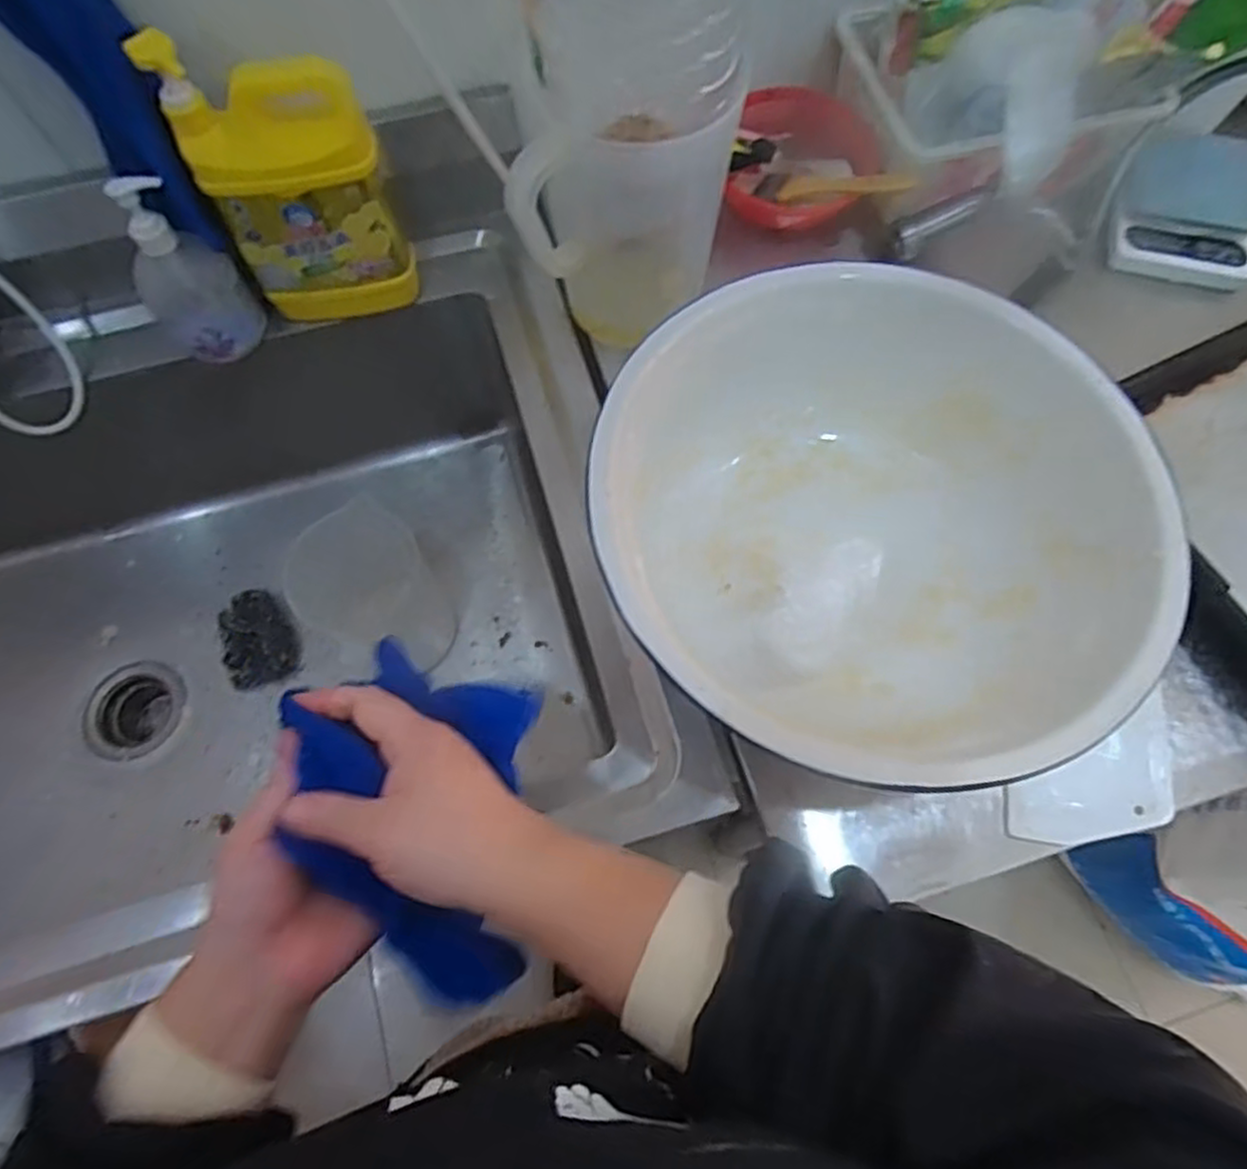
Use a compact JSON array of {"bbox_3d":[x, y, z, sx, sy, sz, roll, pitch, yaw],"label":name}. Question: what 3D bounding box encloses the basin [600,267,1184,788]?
[{"bbox_3d":[0.176,-0.040,0.565,0.383,0.141,0.381,0,69,-1],"label":"basin"}]

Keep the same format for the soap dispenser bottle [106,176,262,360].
[{"bbox_3d":[-0.405,-0.288,0.678,0.063,0.155,0.082,38,73,12],"label":"soap dispenser bottle"}]

